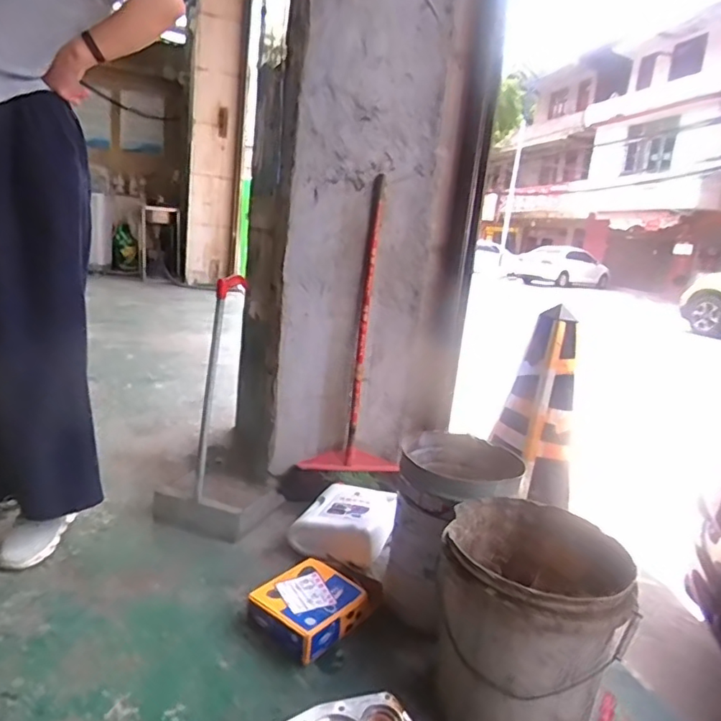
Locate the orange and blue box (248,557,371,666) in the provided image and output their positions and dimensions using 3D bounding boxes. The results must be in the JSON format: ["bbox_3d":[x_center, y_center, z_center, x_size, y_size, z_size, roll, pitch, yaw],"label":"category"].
[{"bbox_3d":[-0.099,0.497,1.121,0.183,0.075,0.181,17,16,33],"label":"orange and blue box"}]

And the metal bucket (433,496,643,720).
[{"bbox_3d":[0.264,0.449,0.938,0.273,0.318,0.290,11,14,14],"label":"metal bucket"}]

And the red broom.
[{"bbox_3d":[0.020,-0.057,1.582,0.265,0.848,0.097,4,13,-12],"label":"red broom"}]

